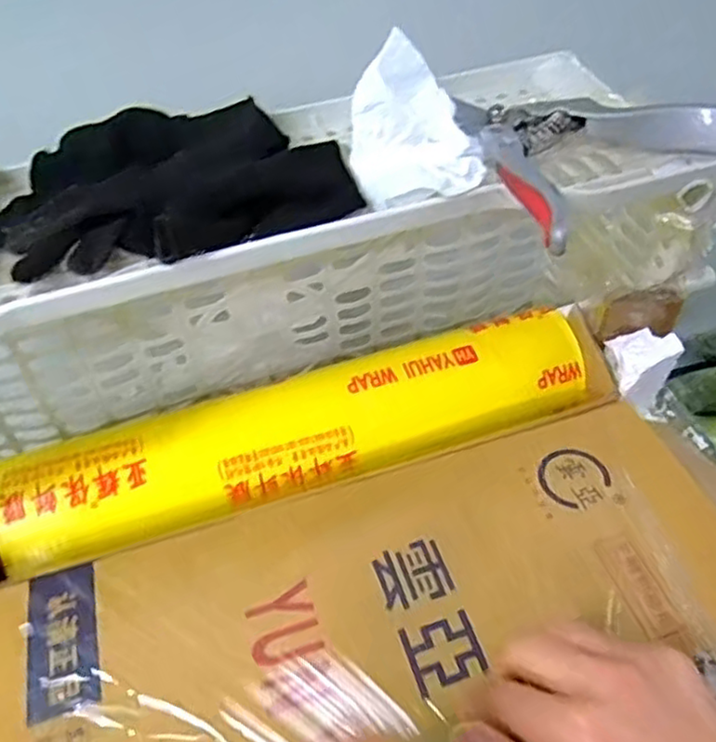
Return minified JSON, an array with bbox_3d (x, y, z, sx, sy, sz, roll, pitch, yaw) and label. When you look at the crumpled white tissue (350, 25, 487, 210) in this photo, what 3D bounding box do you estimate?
[{"bbox_3d":[0.032,-0.134,0.379,0.074,0.056,0.083,2,47,3],"label":"crumpled white tissue"}]

